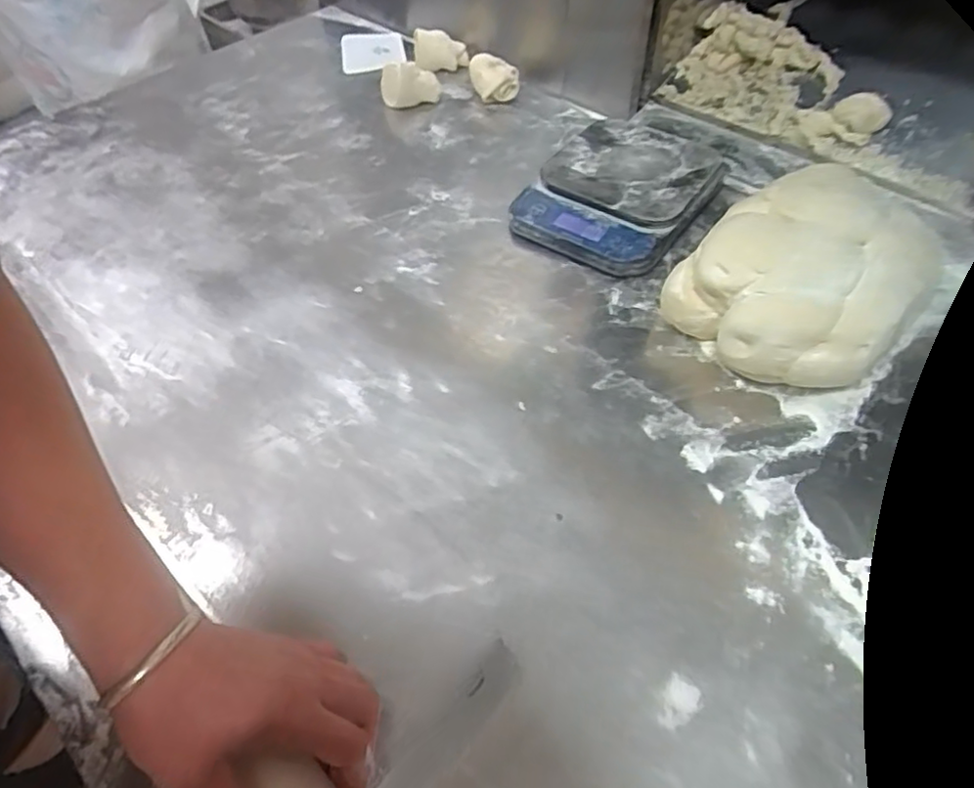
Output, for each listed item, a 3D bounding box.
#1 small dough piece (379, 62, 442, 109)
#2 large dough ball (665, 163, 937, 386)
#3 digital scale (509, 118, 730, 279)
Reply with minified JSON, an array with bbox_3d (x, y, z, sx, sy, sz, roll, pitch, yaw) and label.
[{"bbox_3d":[-0.096,-0.378,0.783,0.079,0.039,0.046,6,52,7],"label":"small dough piece"},{"bbox_3d":[0.266,-0.103,0.531,0.231,0.077,0.166,-37,59,-24],"label":"large dough ball"},{"bbox_3d":[0.131,-0.201,0.640,0.154,0.033,0.197,27,57,22],"label":"digital scale"}]

